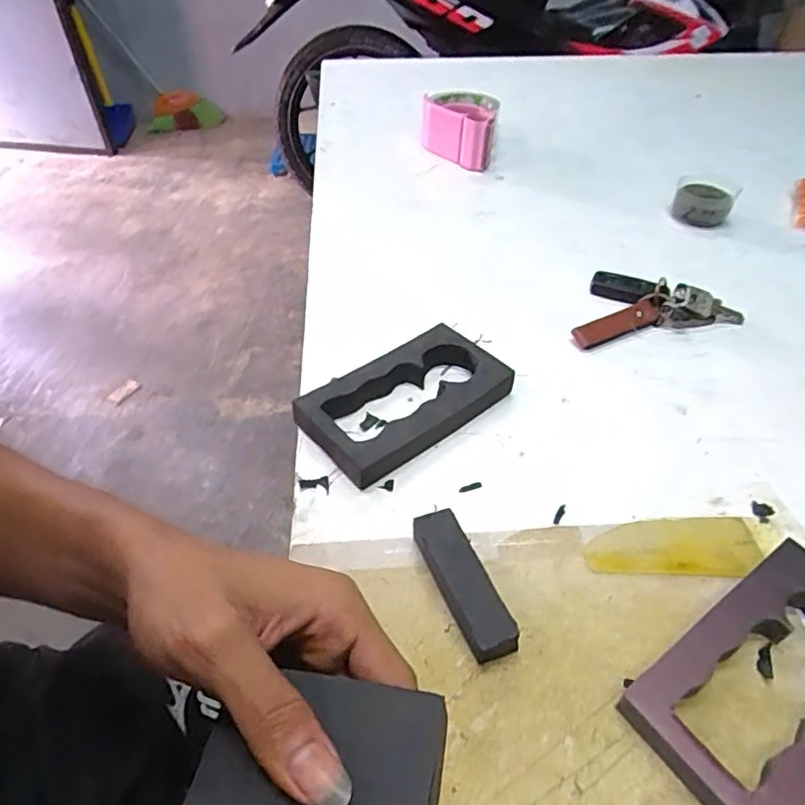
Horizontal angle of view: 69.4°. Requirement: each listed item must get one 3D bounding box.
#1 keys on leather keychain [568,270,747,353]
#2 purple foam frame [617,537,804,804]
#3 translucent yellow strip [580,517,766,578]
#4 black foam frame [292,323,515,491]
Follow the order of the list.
[{"bbox_3d":[0.210,-0.090,0.511,0.149,0.024,0.077,-10,47,-11],"label":"keys on leather keychain"},{"bbox_3d":[0.182,0.135,0.283,0.140,0.026,0.077,-27,52,-25],"label":"purple foam frame"},{"bbox_3d":[0.160,0.086,0.348,0.101,0.005,0.040,1,46,0],"label":"translucent yellow strip"},{"bbox_3d":[0.003,-0.003,0.419,0.143,0.023,0.083,-29,53,-27],"label":"black foam frame"}]

